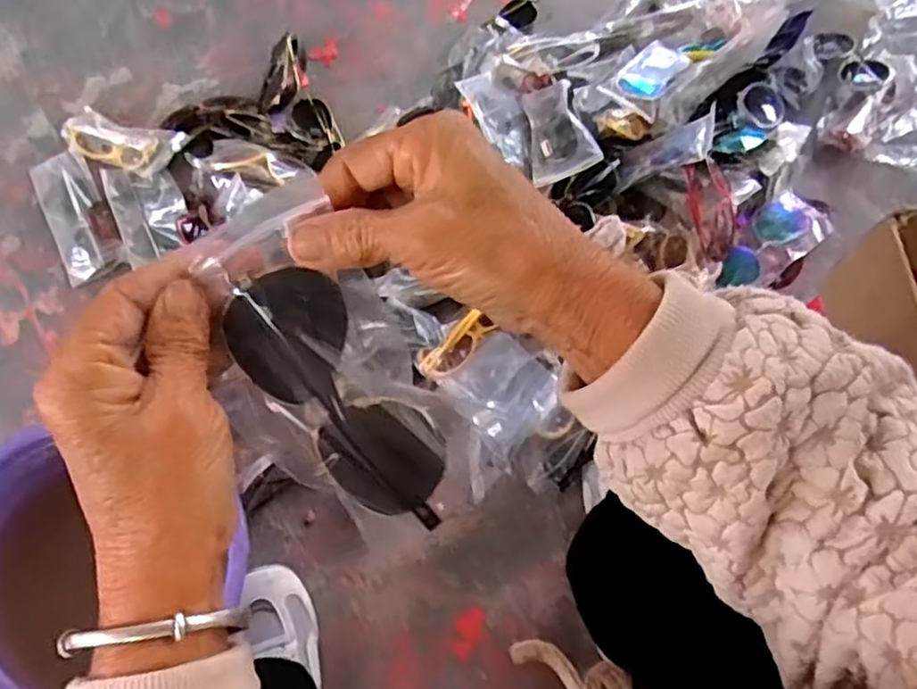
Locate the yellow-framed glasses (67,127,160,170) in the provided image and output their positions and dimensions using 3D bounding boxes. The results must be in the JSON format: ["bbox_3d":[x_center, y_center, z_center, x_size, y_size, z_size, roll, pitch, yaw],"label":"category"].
[{"bbox_3d":[-0.451,-0.253,0.913,0.142,0.036,0.034,17,69,23],"label":"yellow-framed glasses"}]

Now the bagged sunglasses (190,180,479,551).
[{"bbox_3d":[-0.052,0.021,0.303,0.079,0.159,0.031,-37,26,-12],"label":"bagged sunglasses"}]

